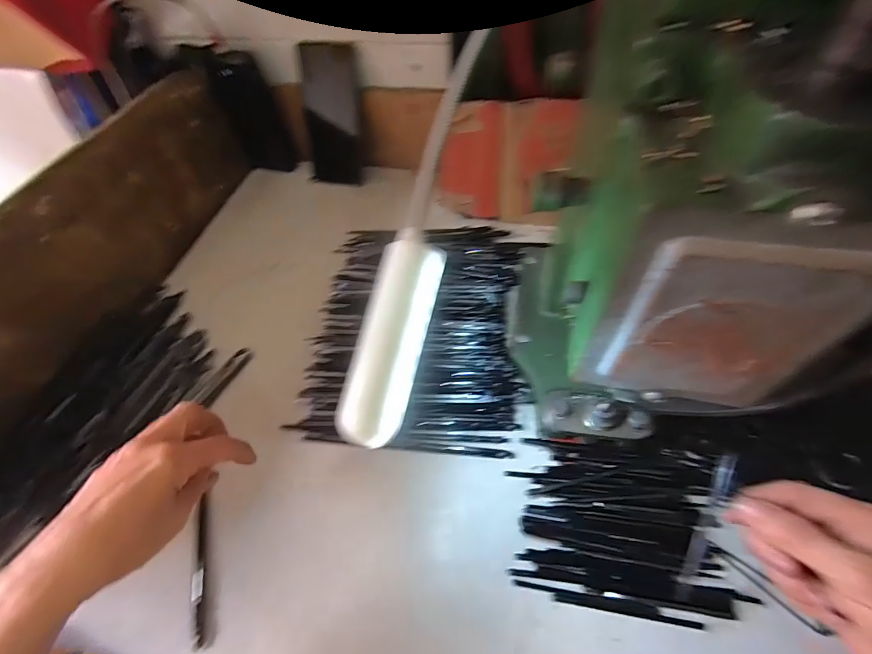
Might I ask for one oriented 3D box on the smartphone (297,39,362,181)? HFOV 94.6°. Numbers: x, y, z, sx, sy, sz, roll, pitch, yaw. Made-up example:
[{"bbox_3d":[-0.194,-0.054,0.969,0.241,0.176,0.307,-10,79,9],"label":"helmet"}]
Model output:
[{"bbox_3d":[-0.140,-0.285,0.551,0.071,0.171,0.010,4,41,-1],"label":"smartphone"}]

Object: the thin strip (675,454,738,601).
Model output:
[{"bbox_3d":[0.173,0.128,0.259,0.009,0.009,0.097,21,90,18],"label":"thin strip"}]

